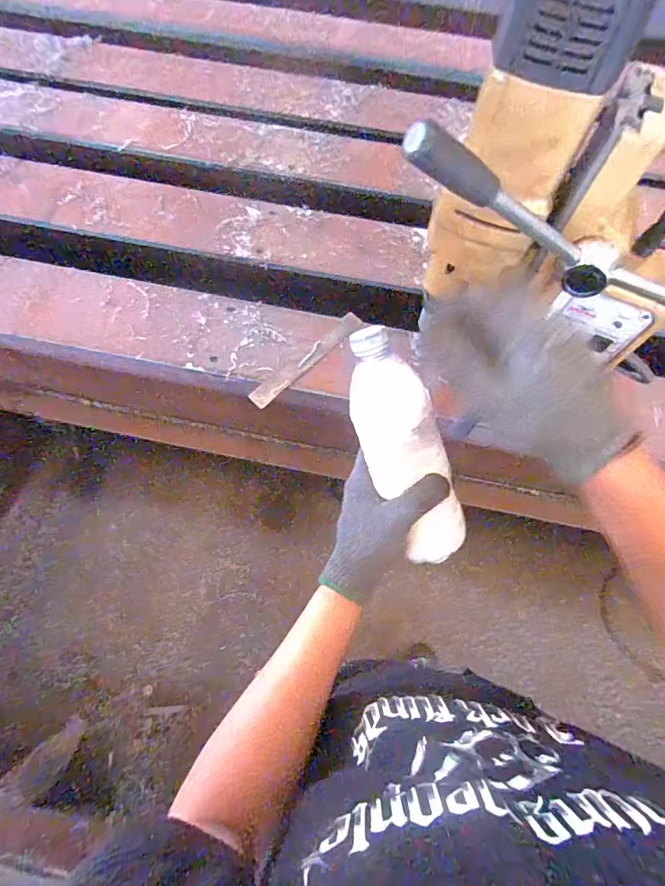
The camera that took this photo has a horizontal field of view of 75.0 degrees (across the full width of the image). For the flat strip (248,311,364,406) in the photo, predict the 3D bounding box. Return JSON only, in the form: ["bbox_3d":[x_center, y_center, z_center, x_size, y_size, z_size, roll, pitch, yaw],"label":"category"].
[{"bbox_3d":[-0.040,-0.133,0.687,0.034,0.014,0.222,43,70,15],"label":"flat strip"}]

